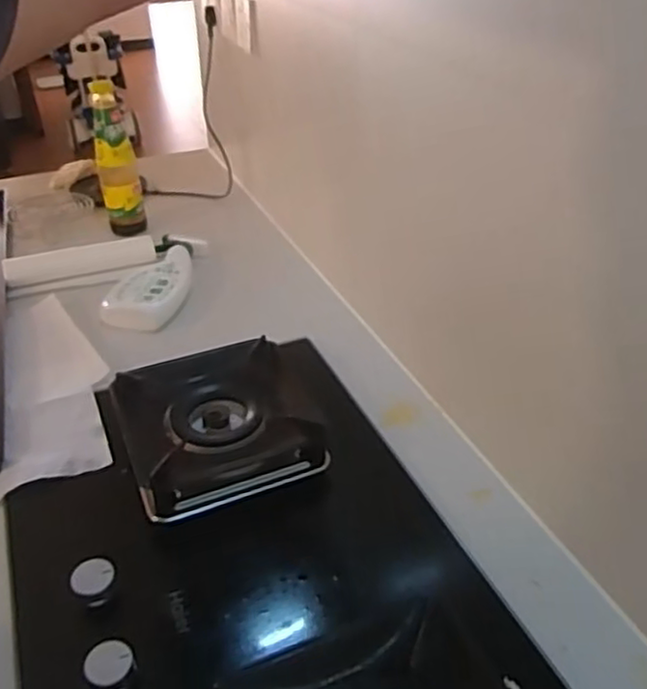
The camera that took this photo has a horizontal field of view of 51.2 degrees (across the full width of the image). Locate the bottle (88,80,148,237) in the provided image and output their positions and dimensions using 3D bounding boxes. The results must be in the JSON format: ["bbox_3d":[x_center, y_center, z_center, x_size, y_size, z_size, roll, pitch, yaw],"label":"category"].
[{"bbox_3d":[-0.352,-0.310,1.146,0.063,0.238,0.072,-11,37,-15],"label":"bottle"}]

